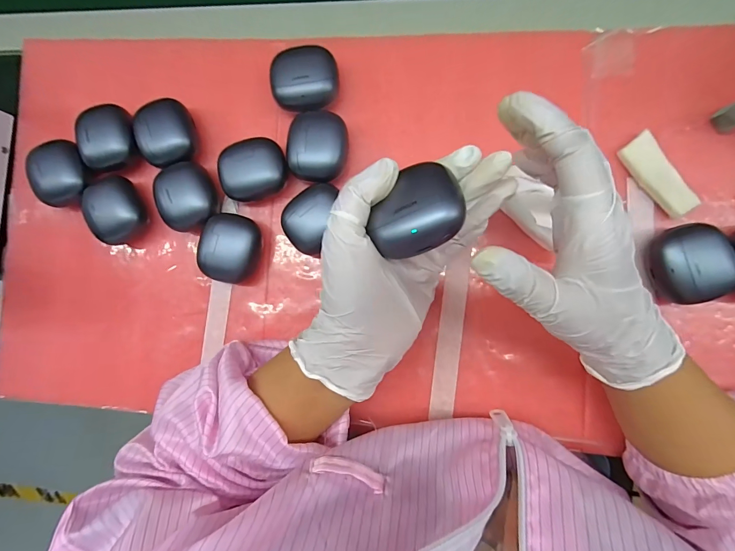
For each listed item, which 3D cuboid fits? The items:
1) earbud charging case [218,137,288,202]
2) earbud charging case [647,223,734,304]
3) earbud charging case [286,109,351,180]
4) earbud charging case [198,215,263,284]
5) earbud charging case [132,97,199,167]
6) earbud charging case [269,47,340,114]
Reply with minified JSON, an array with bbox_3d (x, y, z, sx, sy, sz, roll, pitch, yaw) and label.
[{"bbox_3d":[-0.096,-0.090,0.301,0.054,0.029,0.044,-19,87,5],"label":"earbud charging case"},{"bbox_3d":[0.238,-0.009,0.261,0.047,0.028,0.055,-9,88,5],"label":"earbud charging case"},{"bbox_3d":[-0.041,-0.106,0.292,0.047,0.027,0.054,-1,89,5],"label":"earbud charging case"},{"bbox_3d":[-0.116,-0.023,0.300,0.046,0.030,0.056,6,89,6],"label":"earbud charging case"},{"bbox_3d":[-0.175,-0.125,0.310,0.046,0.030,0.053,-9,88,5],"label":"earbud charging case"},{"bbox_3d":[-0.052,-0.164,0.296,0.053,0.028,0.048,-12,88,5],"label":"earbud charging case"}]

